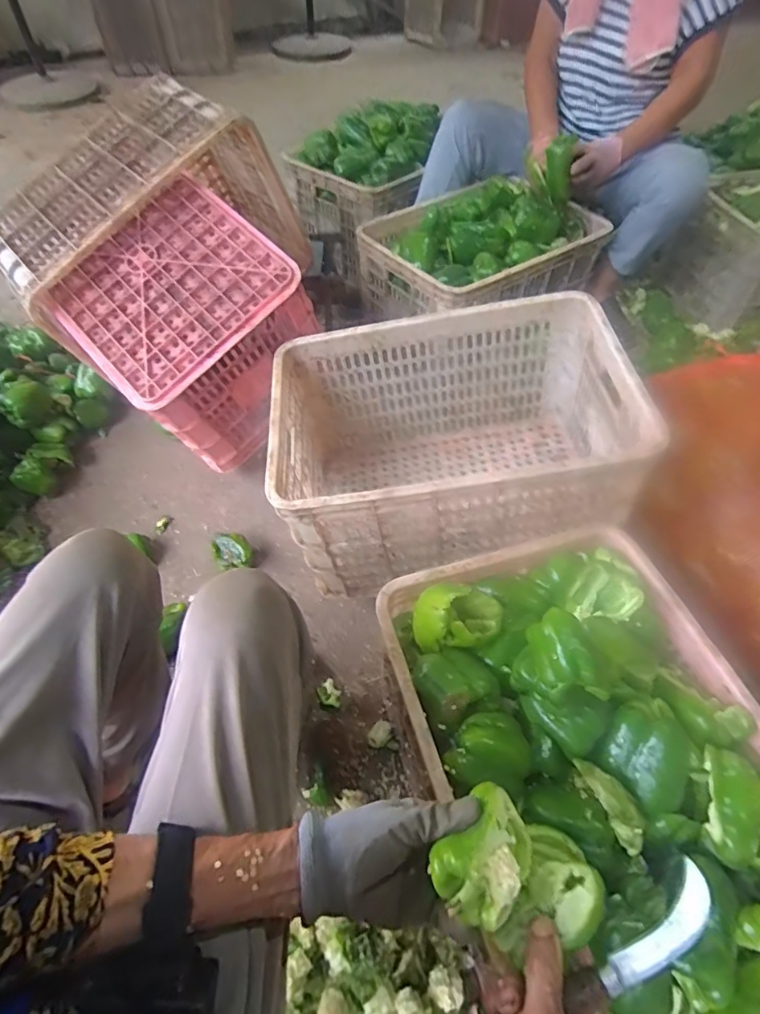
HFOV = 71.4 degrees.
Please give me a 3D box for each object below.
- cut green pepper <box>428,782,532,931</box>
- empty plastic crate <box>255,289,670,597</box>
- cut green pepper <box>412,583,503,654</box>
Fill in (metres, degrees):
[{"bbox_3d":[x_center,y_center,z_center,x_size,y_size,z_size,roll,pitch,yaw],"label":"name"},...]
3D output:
[{"bbox_3d":[0.072,0.229,0.349,0.053,0.049,0.079,32,60,21],"label":"cut green pepper"},{"bbox_3d":[0.119,-0.094,0.906,0.554,0.347,0.372,-7,55,-5],"label":"empty plastic crate"},{"bbox_3d":[0.089,0.126,0.607,0.101,0.067,0.068,-1,54,0],"label":"cut green pepper"}]

